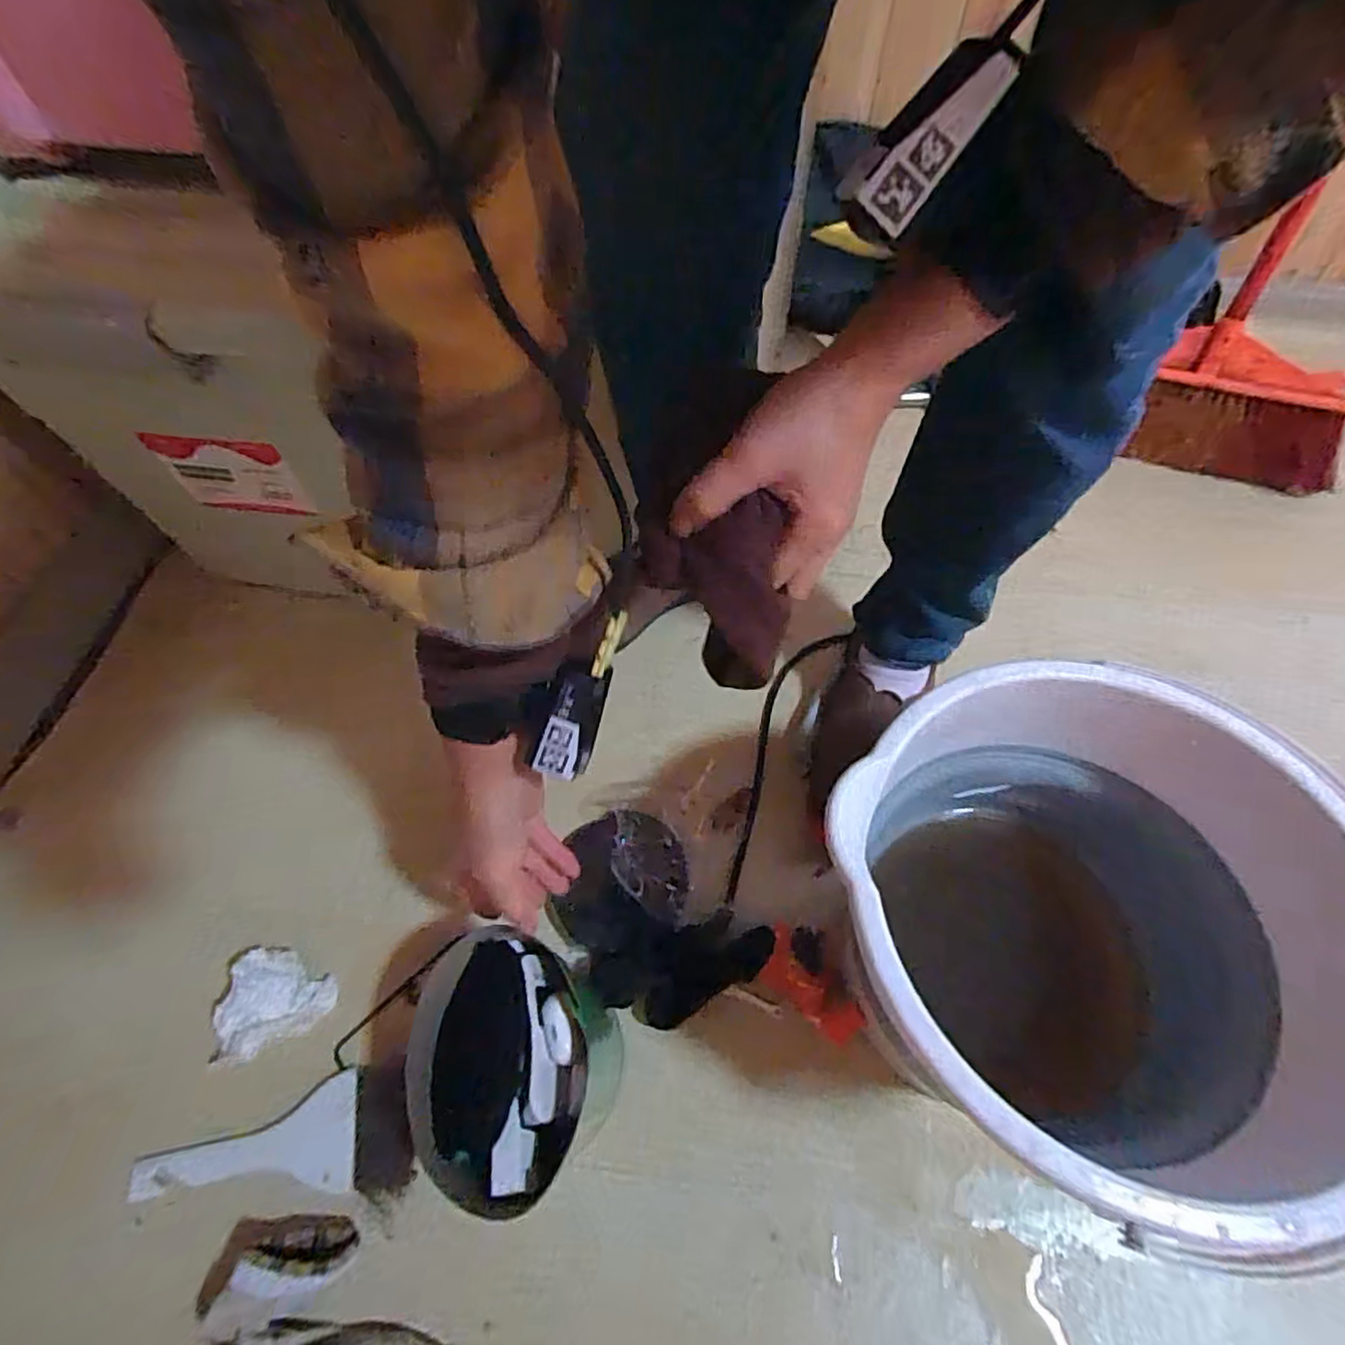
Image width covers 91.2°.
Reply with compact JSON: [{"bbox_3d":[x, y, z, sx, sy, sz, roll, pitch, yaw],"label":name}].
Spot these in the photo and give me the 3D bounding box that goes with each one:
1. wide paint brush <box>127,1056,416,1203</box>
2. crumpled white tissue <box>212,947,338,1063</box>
[{"bbox_3d":[-0.274,0.328,0.452,0.181,0.019,0.078,-10,57,-7],"label":"wide paint brush"},{"bbox_3d":[-0.300,0.252,0.490,0.067,0.035,0.078,16,59,10],"label":"crumpled white tissue"}]

